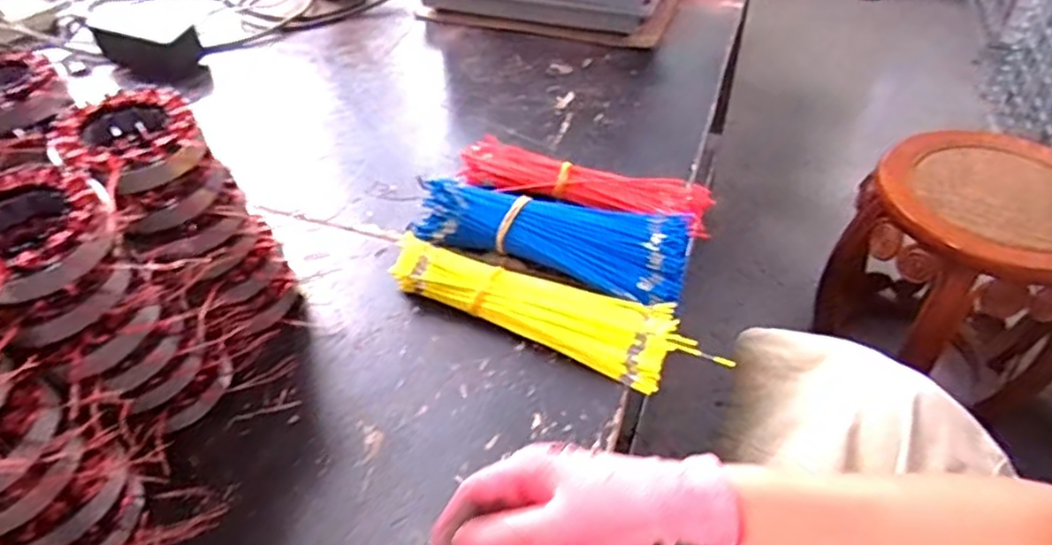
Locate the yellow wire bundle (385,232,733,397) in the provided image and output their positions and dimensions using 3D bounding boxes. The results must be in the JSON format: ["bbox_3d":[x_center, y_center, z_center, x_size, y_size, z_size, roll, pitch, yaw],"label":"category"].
[{"bbox_3d":[0.022,0.028,0.559,0.279,0.033,0.073,20,48,20],"label":"yellow wire bundle"}]

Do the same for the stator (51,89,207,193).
[{"bbox_3d":[-0.261,-0.087,0.452,0.090,0.029,0.078,33,54,30],"label":"stator"}]

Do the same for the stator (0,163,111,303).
[{"bbox_3d":[-0.288,-0.021,0.397,0.092,0.031,0.087,33,54,30],"label":"stator"}]

